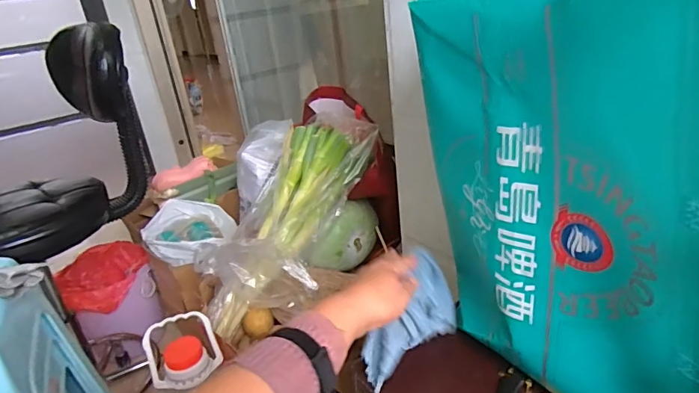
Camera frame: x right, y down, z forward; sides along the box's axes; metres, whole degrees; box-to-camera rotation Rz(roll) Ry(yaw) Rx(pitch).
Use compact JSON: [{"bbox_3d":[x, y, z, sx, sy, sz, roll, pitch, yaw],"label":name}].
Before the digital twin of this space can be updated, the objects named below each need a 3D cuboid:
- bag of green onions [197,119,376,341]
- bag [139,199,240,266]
[{"bbox_3d":[-0.136,0.043,0.943,0.503,0.137,0.239,-57,34,2],"label":"bag of green onions"},{"bbox_3d":[-0.457,0.099,1.304,0.223,0.107,0.245,-4,25,8],"label":"bag"}]

